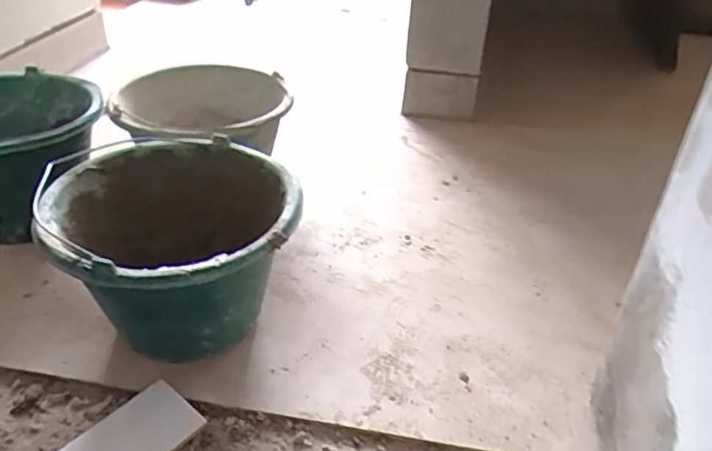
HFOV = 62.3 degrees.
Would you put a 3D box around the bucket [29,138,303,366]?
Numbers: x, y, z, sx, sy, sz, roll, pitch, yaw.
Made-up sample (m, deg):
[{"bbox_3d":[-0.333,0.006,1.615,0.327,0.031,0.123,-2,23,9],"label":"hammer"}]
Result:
[{"bbox_3d":[-0.200,0.038,0.668,0.249,0.180,0.264,-22,44,-29],"label":"bucket"}]

